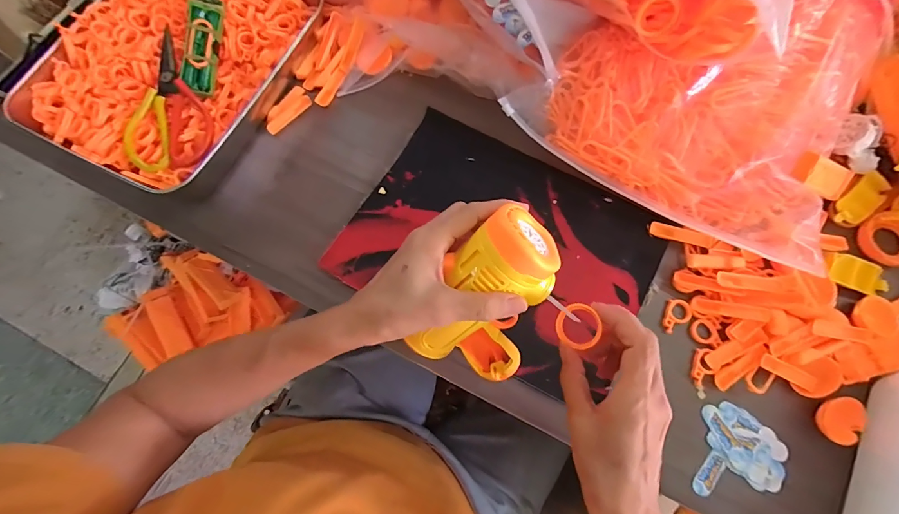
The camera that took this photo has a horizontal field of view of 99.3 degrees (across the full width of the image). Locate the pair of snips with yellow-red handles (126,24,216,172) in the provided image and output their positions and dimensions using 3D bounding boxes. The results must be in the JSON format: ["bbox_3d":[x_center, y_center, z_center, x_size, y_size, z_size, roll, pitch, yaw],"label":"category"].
[{"bbox_3d":[-0.301,-0.167,0.404,0.083,0.008,0.165,-15,75,-3],"label":"pair of snips with yellow-red handles"}]

